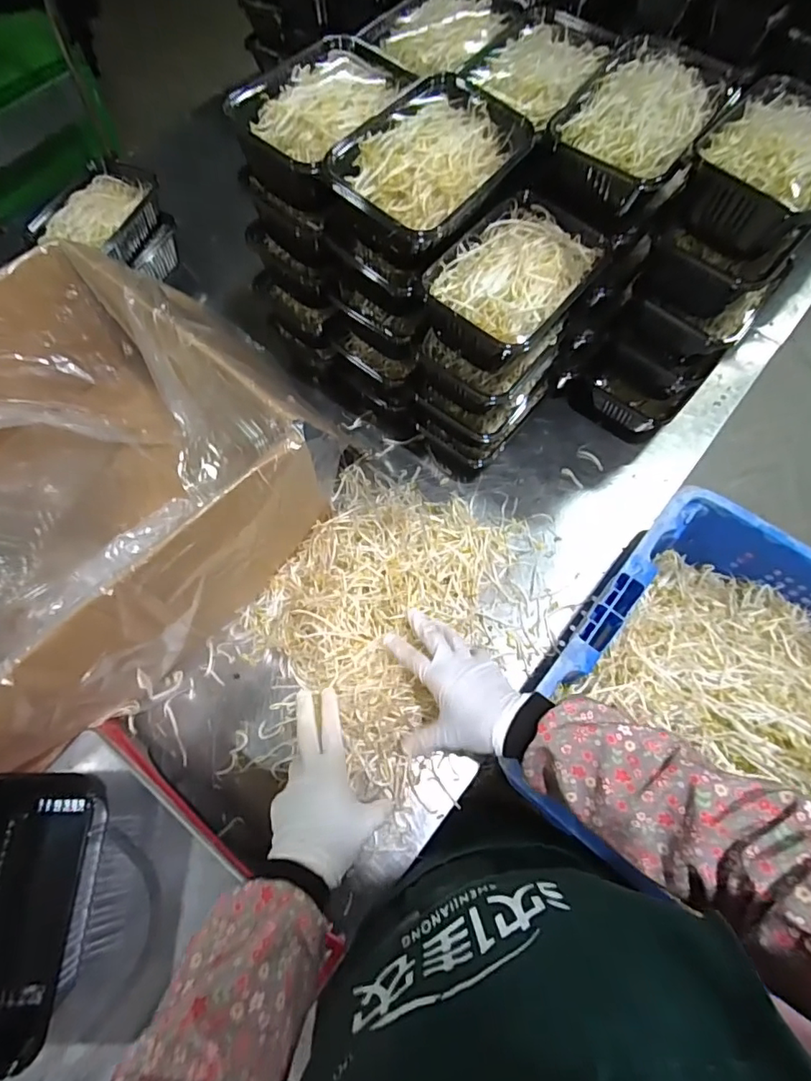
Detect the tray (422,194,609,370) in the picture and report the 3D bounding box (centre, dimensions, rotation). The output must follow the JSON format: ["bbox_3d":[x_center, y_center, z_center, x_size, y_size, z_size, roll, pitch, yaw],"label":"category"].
[{"bbox_3d":[0.105,-0.250,0.514,0.116,0.062,0.171,36,73,14],"label":"tray"}]

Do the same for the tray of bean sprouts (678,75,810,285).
[{"bbox_3d":[0.338,-0.339,0.490,0.116,0.081,0.181,38,74,15],"label":"tray of bean sprouts"}]

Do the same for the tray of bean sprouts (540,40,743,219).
[{"bbox_3d":[0.223,-0.394,0.508,0.124,0.064,0.184,33,72,13],"label":"tray of bean sprouts"}]

